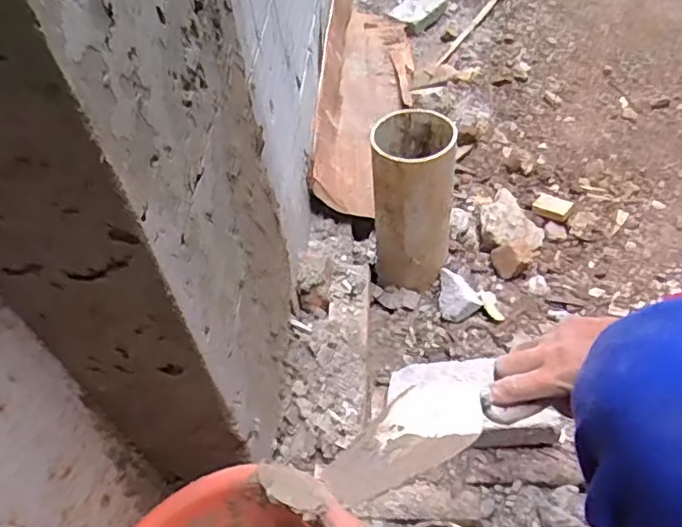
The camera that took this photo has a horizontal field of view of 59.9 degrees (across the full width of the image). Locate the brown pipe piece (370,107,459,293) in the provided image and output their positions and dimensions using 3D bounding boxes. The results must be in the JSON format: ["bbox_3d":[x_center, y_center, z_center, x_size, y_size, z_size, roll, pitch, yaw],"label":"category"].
[{"bbox_3d":[0.108,-0.091,0.886,0.109,0.257,0.107,6,51,11],"label":"brown pipe piece"}]

